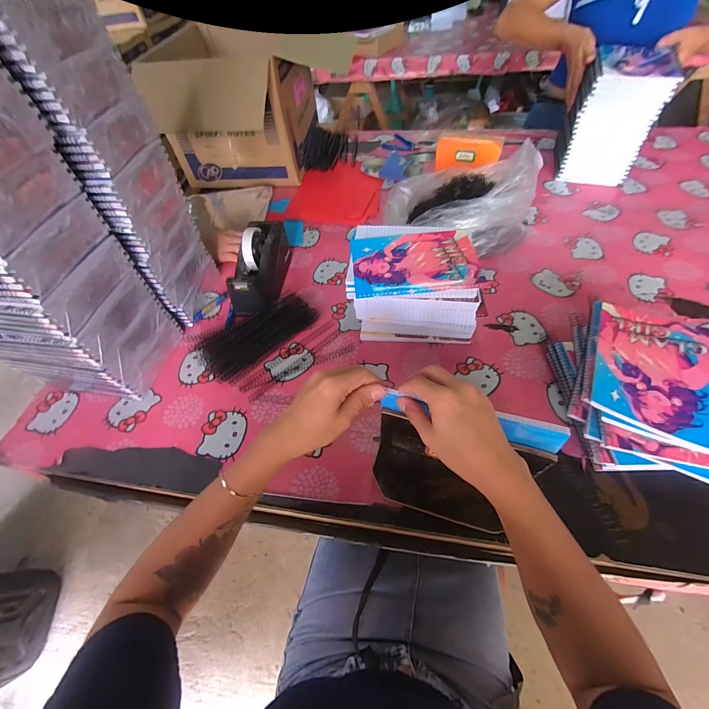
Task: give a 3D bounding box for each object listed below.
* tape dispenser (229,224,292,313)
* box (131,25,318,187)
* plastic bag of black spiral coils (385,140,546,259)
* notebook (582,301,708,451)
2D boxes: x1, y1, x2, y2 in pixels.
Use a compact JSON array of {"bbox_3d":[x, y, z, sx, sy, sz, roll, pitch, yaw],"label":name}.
[{"bbox_3d":[-0.191,-0.181,0.669,0.085,0.107,0.221,3,54,7],"label":"tape dispenser"},{"bbox_3d":[-0.321,-0.691,0.950,0.341,0.265,0.394,2,53,6],"label":"box"},{"bbox_3d":[0.217,-0.310,0.701,0.300,0.159,0.187,-12,53,-5],"label":"plastic bag of black spiral coils"},{"bbox_3d":[0.398,0.017,0.435,0.157,0.013,0.195,19,57,17],"label":"notebook"}]

